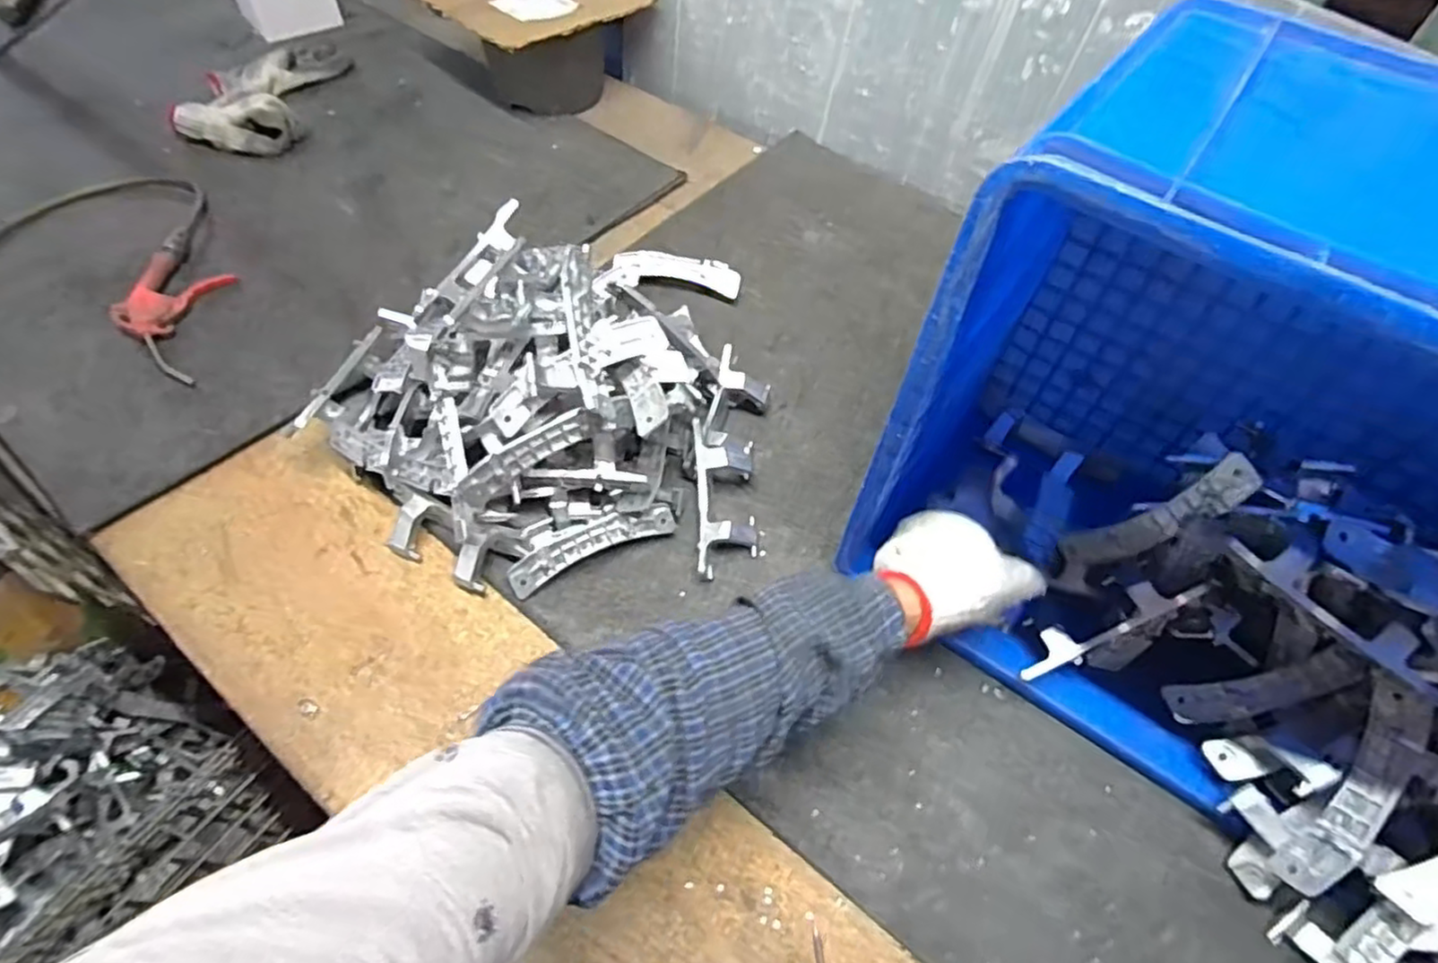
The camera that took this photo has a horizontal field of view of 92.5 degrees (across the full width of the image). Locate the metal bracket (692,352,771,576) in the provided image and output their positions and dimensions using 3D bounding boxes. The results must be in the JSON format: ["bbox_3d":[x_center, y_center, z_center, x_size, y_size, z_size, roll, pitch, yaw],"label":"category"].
[{"bbox_3d":[0.012,-0.023,0.680,0.071,0.055,0.239,4,56,-1],"label":"metal bracket"}]

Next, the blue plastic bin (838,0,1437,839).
[{"bbox_3d":[0.420,0.014,0.461,0.554,0.408,0.302,32,60,17],"label":"blue plastic bin"}]

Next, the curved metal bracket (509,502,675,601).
[{"bbox_3d":[-0.115,0.057,0.631,0.155,0.037,0.033,-24,61,-19],"label":"curved metal bracket"}]

